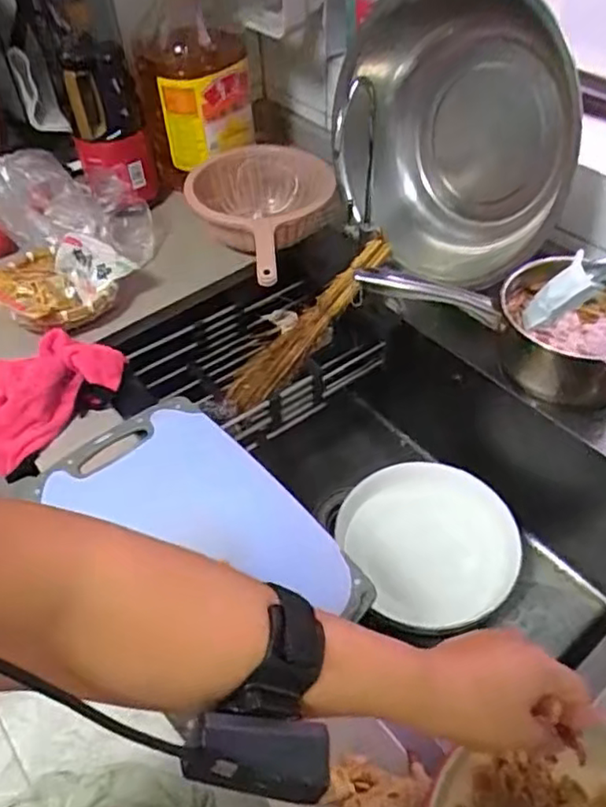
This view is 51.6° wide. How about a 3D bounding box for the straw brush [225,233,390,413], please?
[{"bbox_3d":[0.009,-0.110,0.843,0.292,0.041,0.046,-47,57,2],"label":"straw brush"}]

